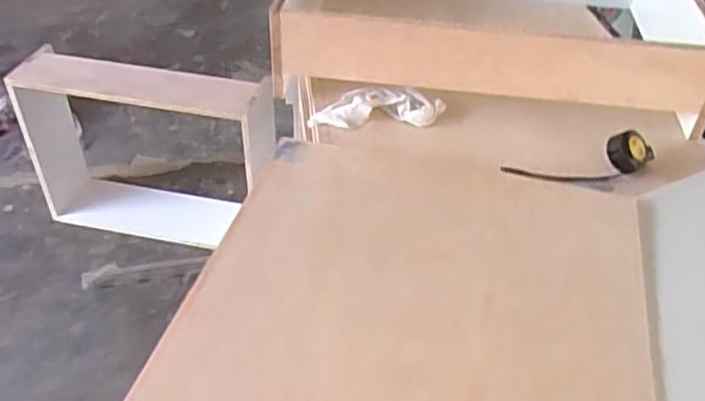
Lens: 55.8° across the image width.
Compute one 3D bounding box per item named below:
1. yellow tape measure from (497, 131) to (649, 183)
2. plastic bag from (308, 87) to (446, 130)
[{"bbox_3d":[0.325,-0.057,0.927,0.206,0.048,0.054,-4,41,-5],"label":"yellow tape measure"},{"bbox_3d":[0.039,-0.140,1.032,0.210,0.032,0.058,0,41,0],"label":"plastic bag"}]

